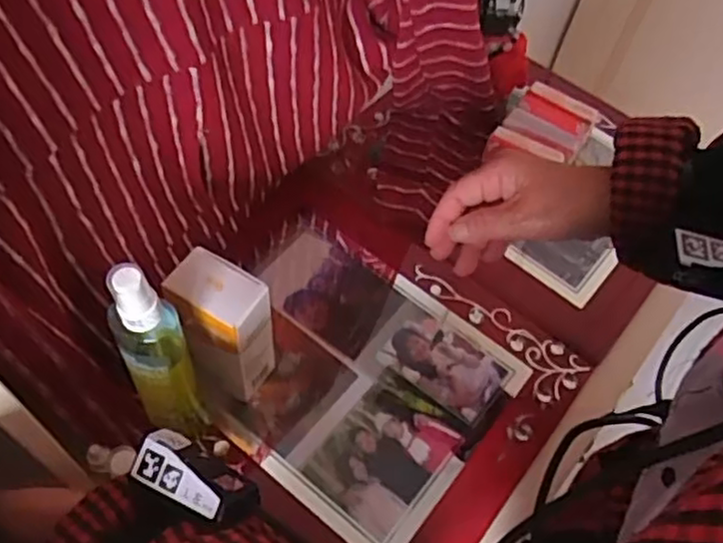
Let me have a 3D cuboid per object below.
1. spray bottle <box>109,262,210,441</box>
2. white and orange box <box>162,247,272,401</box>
[{"bbox_3d":[-0.131,0.057,0.438,0.039,0.202,0.031,-20,58,-18],"label":"spray bottle"},{"bbox_3d":[-0.100,0.049,0.506,0.062,0.138,0.044,22,56,11],"label":"white and orange box"}]

